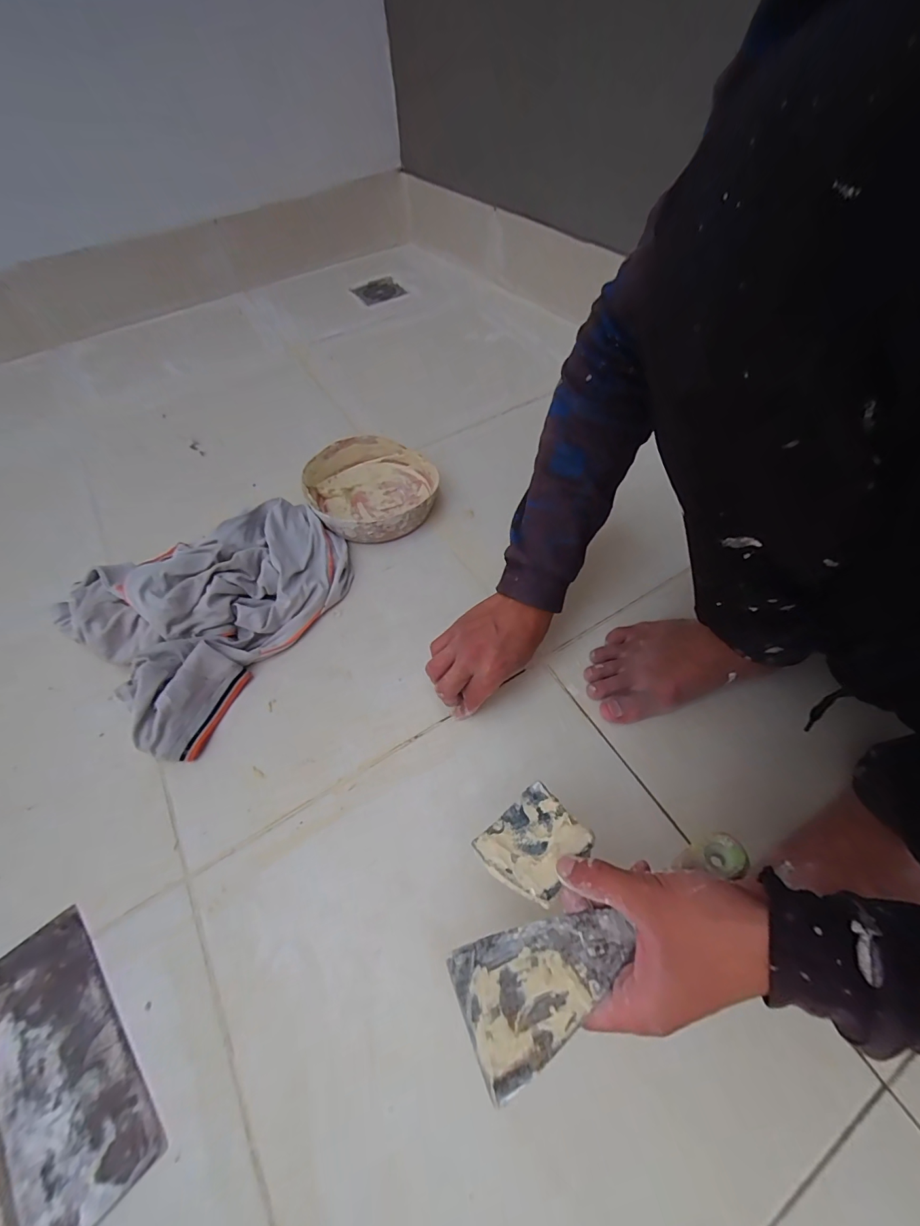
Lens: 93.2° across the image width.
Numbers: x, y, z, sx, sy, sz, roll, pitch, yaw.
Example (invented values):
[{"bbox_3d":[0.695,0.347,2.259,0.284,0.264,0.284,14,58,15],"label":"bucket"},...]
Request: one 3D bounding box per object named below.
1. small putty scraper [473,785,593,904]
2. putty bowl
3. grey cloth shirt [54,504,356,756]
[{"bbox_3d":[0.052,0.163,0.308,0.066,0.006,0.059,-38,47,-17],"label":"small putty scraper"},{"bbox_3d":[-0.123,-0.175,0.621,0.173,0.052,0.175,-1,58,1],"label":"putty bowl"},{"bbox_3d":[-0.270,-0.015,0.512,0.302,0.079,0.234,-39,65,-20],"label":"grey cloth shirt"}]

